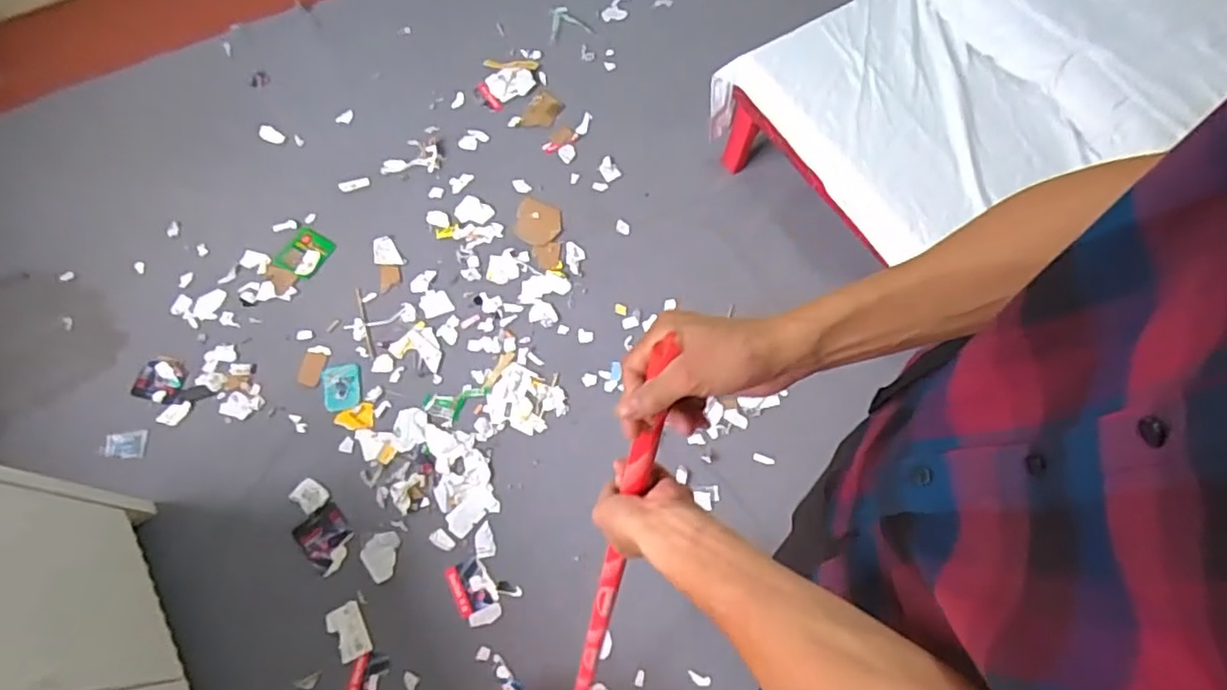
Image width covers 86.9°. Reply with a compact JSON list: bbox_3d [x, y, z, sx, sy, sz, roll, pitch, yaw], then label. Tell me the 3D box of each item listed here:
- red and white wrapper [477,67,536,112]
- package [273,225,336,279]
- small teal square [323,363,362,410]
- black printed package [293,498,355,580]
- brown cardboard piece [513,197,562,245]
[{"bbox_3d":[-0.291,-0.710,1.769,0.161,0.014,0.106,-37,72,-15],"label":"red and white wrapper"},{"bbox_3d":[-0.747,-0.223,1.564,0.110,0.013,0.116,28,69,11],"label":"package"},{"bbox_3d":[-0.605,0.091,1.443,0.084,0.011,0.108,-16,68,-7],"label":"small teal square"},{"bbox_3d":[-0.586,0.395,1.323,0.095,0.015,0.128,-38,72,-15],"label":"black printed package"},{"bbox_3d":[-0.187,-0.310,1.613,0.109,0.006,0.133,3,67,1],"label":"brown cardboard piece"}]

